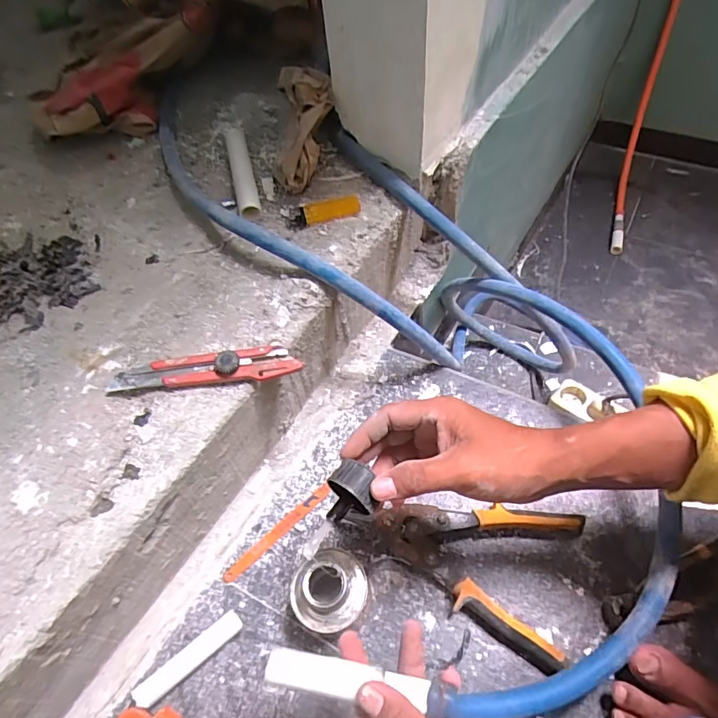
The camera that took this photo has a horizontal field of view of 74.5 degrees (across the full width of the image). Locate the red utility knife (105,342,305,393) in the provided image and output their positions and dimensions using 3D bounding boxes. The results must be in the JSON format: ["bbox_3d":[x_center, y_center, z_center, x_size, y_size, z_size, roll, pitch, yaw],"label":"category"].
[{"bbox_3d":[-0.143,0.007,0.438,0.167,0.016,0.038,-13,55,-4],"label":"red utility knife"}]

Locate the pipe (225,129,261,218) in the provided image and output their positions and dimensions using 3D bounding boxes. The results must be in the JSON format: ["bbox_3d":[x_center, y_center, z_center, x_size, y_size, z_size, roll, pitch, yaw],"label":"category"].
[{"bbox_3d":[-0.149,-0.240,0.591,0.027,0.021,0.176,-14,55,-5],"label":"pipe"}]

